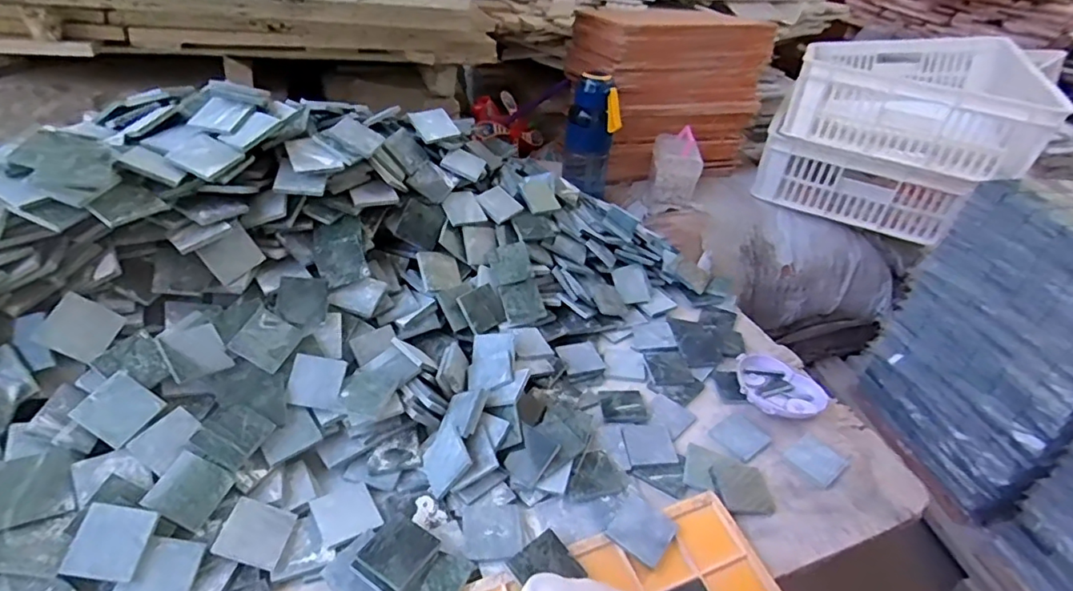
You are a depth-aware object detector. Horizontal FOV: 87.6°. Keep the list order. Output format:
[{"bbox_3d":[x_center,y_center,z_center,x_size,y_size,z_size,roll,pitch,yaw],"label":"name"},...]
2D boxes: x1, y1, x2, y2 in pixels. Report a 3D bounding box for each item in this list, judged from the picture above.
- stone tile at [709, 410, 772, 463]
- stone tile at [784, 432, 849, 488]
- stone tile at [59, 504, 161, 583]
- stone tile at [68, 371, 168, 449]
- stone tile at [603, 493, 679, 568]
[{"bbox_3d":[0.219,0.149,0.600,0.054,0.004,0.050,-21,44,-32],"label":"stone tile"},{"bbox_3d":[0.294,0.172,0.586,0.053,0.008,0.048,-22,45,-33],"label":"stone tile"},{"bbox_3d":[-0.316,0.183,0.417,0.050,0.009,0.049,12,60,-10],"label":"stone tile"},{"bbox_3d":[-0.352,0.096,0.471,0.049,0.005,0.048,36,61,0],"label":"stone tile"},{"bbox_3d":[0.093,0.203,0.487,0.049,0.008,0.051,30,47,21],"label":"stone tile"}]

